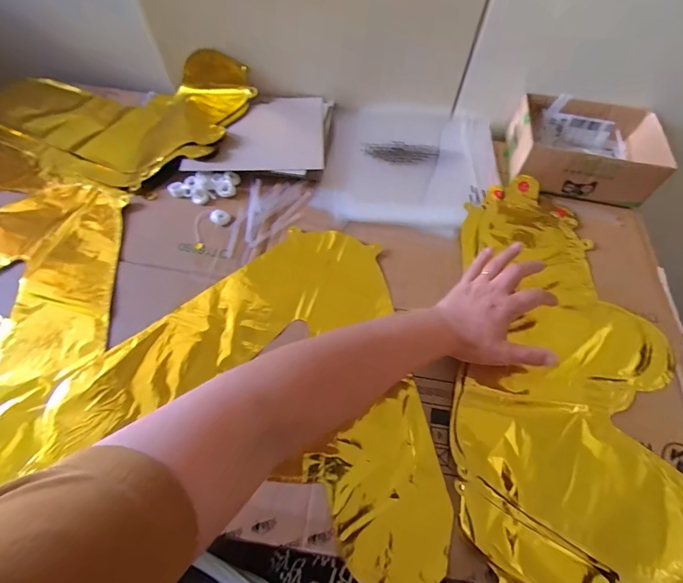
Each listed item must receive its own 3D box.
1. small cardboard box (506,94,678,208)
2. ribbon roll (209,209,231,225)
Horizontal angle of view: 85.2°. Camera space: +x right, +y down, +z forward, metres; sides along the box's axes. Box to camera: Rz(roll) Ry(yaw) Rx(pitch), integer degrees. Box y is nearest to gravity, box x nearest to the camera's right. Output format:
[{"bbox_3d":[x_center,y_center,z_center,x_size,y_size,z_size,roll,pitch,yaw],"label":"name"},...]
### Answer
[{"bbox_3d":[0.337,-0.206,0.520,0.180,0.061,0.139,14,62,7],"label":"small cardboard box"},{"bbox_3d":[-0.157,-0.096,0.482,0.022,0.005,0.028,-34,67,-17],"label":"ribbon roll"}]

